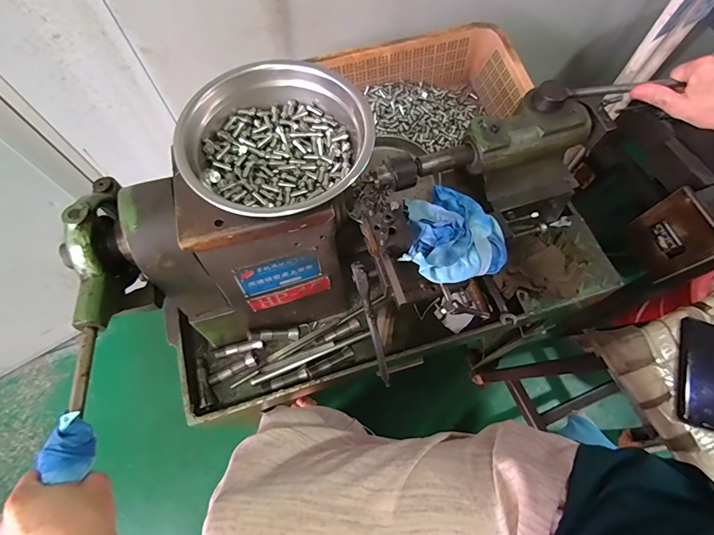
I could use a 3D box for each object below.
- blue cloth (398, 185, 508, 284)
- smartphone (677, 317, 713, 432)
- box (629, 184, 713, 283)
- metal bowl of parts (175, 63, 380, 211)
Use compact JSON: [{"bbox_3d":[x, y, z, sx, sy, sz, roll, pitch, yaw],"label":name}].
[{"bbox_3d":[0.113,-0.044,0.422,0.116,0.039,0.125,7,67,4],"label":"blue cloth"},{"bbox_3d":[0.523,0.158,0.567,0.075,0.014,0.164,20,68,9],"label":"smartphone"},{"bbox_3d":[0.632,-0.069,0.724,0.077,0.165,0.134,-19,68,-8],"label":"box"},{"bbox_3d":[-0.073,-0.114,0.356,0.170,0.056,0.157,0,67,0],"label":"metal bowl of parts"}]

